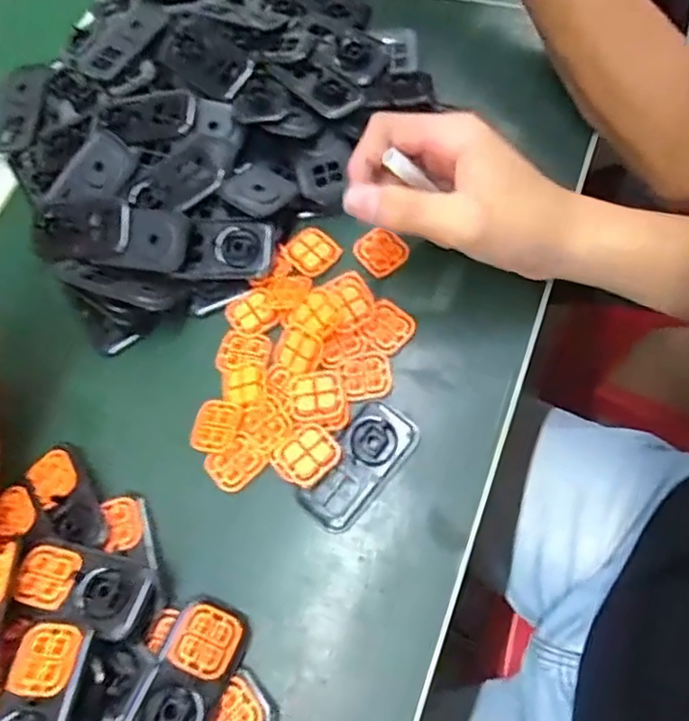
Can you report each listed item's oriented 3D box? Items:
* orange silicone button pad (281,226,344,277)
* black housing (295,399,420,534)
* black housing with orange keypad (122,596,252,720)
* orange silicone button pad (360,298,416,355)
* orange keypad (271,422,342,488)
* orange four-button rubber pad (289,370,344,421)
[{"bbox_3d":[-0.023,-0.074,0.419,0.034,0.006,0.031,37,77,21],"label":"orange silicone button pad"},{"bbox_3d":[0.008,0.061,0.361,0.039,0.010,0.077,34,76,20],"label":"black housing"},{"bbox_3d":[-0.078,0.161,0.317,0.039,0.010,0.076,25,61,-3],"label":"black housing with orange keypad"},{"bbox_3d":[0.027,-0.021,0.390,0.030,0.005,0.029,38,78,21],"label":"orange silicone button pad"},{"bbox_3d":[-0.022,0.054,0.360,0.032,0.009,0.035,39,78,22],"label":"orange keypad"},{"bbox_3d":[-0.017,0.020,0.372,0.030,0.009,0.030,-11,66,5],"label":"orange four-button rubber pad"}]

